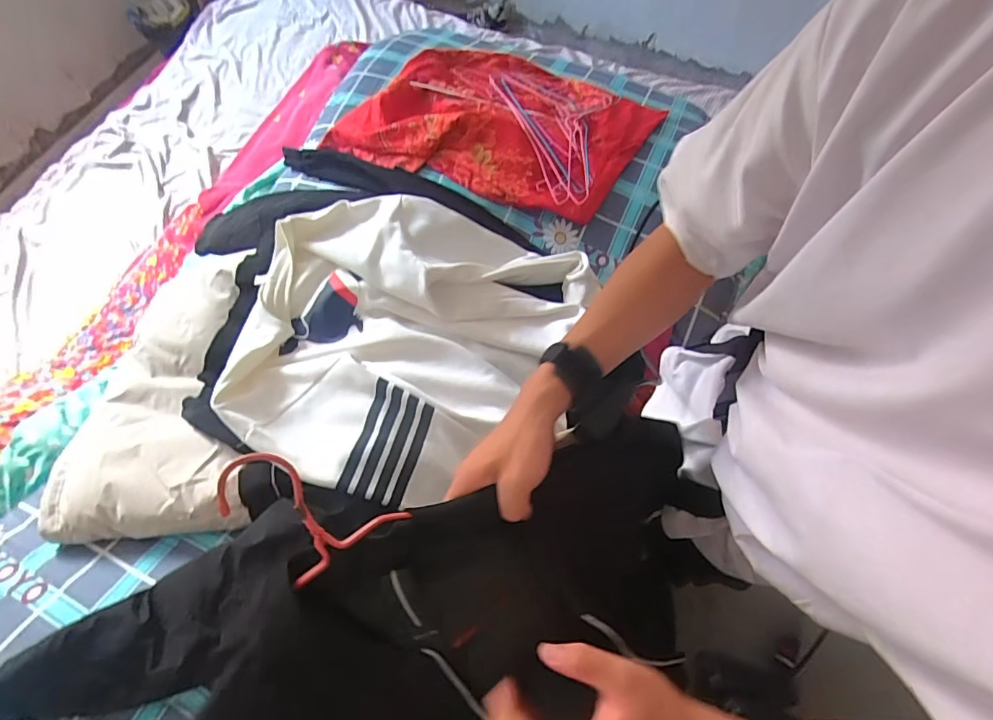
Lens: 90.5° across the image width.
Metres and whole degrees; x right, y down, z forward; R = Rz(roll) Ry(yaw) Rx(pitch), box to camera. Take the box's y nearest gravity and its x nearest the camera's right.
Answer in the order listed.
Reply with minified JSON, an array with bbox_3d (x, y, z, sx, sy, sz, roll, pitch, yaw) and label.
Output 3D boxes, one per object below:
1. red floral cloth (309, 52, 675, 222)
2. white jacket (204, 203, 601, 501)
[{"bbox_3d":[-0.001,-0.550,1.127,0.703,0.116,0.426,13,68,8],"label":"red floral cloth"},{"bbox_3d":[-0.174,-0.074,0.842,0.497,0.105,0.586,35,73,16],"label":"white jacket"}]

